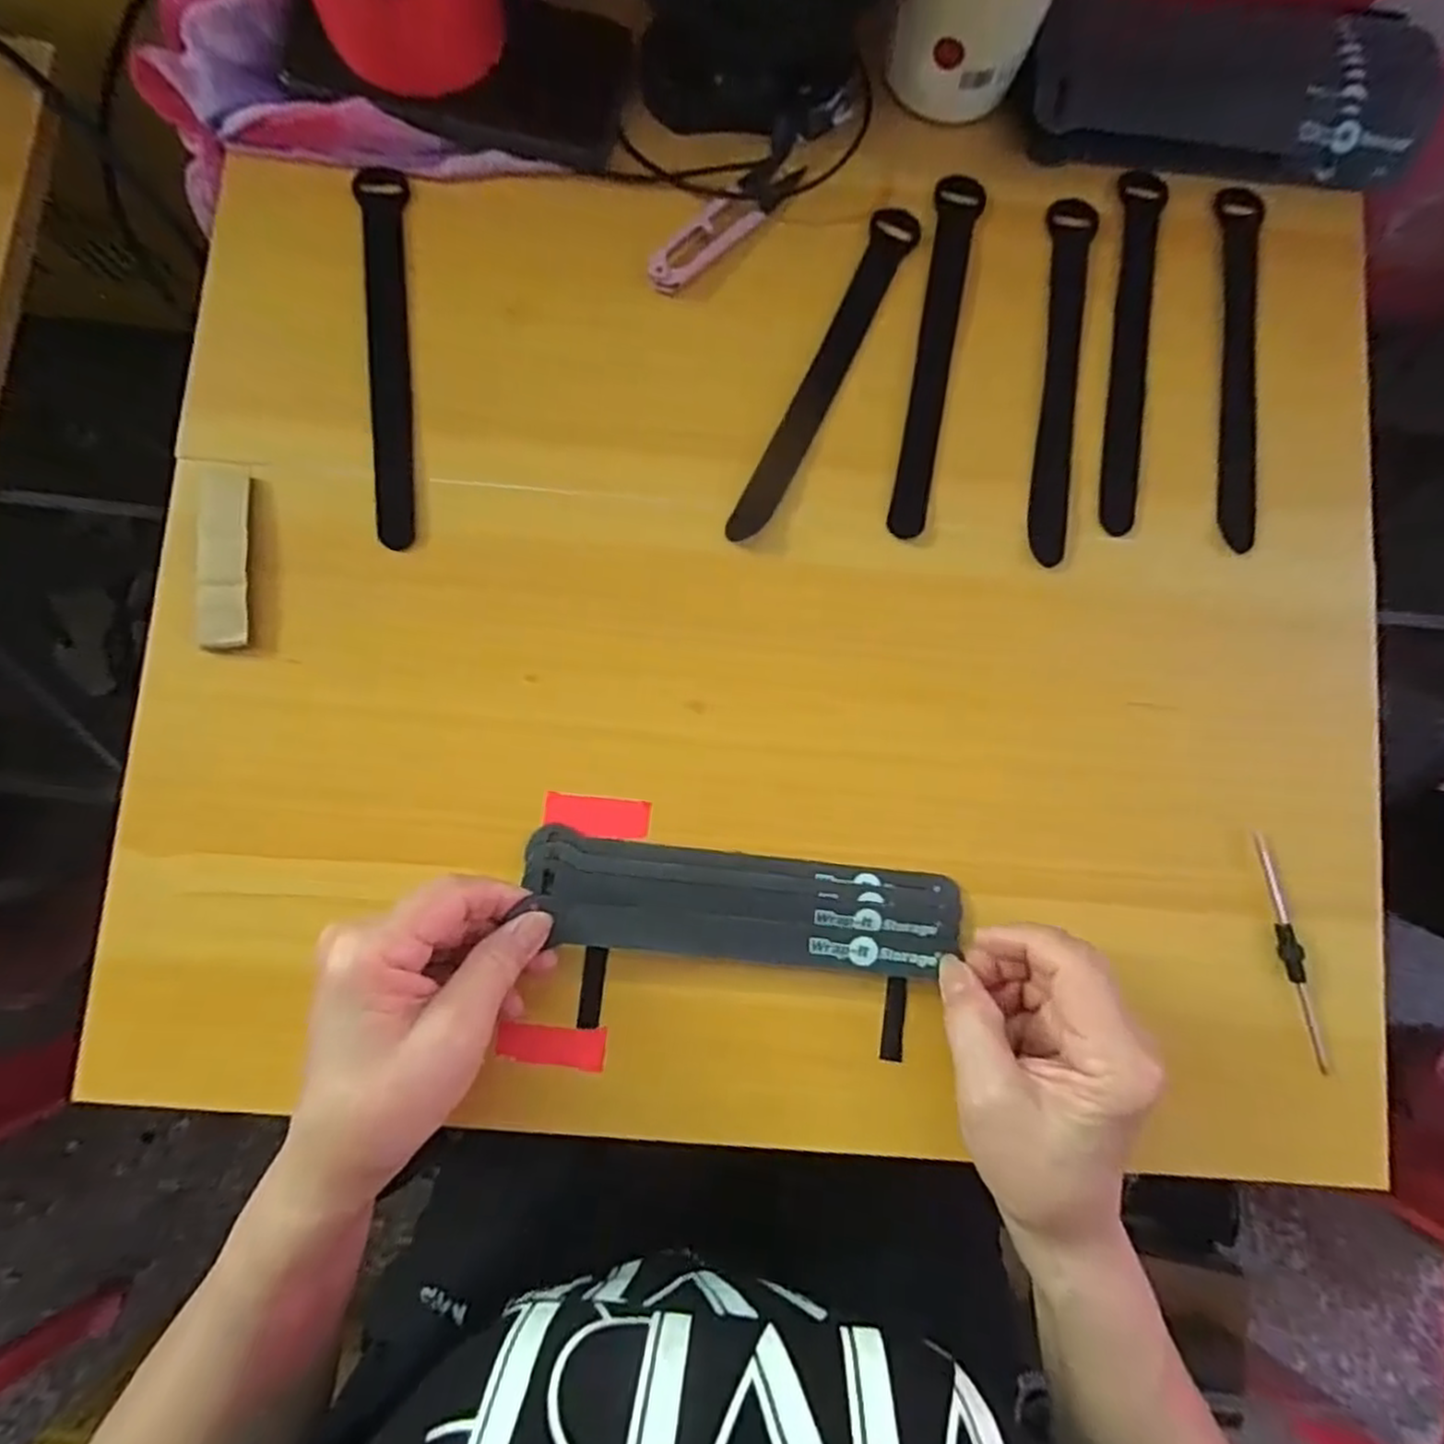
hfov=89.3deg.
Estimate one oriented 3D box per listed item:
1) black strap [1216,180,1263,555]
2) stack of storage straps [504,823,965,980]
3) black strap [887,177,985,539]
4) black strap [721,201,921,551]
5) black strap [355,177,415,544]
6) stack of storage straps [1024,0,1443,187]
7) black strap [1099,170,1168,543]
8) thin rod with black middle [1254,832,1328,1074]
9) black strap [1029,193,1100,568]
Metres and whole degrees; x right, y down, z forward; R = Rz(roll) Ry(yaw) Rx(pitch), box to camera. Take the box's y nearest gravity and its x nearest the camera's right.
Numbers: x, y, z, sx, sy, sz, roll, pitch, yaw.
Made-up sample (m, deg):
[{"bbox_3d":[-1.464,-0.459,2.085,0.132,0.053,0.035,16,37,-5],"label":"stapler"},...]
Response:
[{"bbox_3d":[0.262,-0.181,0.371,0.024,0.006,0.190,6,84,-1],"label":"black strap"},{"bbox_3d":[0.010,0.085,0.335,0.194,0.016,0.049,6,84,2],"label":"stack of storage straps"},{"bbox_3d":[0.107,-0.185,0.366,0.022,0.004,0.192,10,84,-1],"label":"black strap"},{"bbox_3d":[0.051,-0.175,0.363,0.022,0.004,0.191,27,84,1],"label":"black strap"},{"bbox_3d":[-0.164,-0.183,0.362,0.022,0.004,0.198,-6,84,-2],"label":"black strap"},{"bbox_3d":[0.255,-0.321,0.369,0.197,0.038,0.065,2,84,-2],"label":"stack of storage straps"},{"bbox_3d":[0.209,-0.192,0.370,0.023,0.004,0.196,7,84,-1],"label":"black strap"},{"bbox_3d":[0.264,0.107,0.338,0.010,0.008,0.109,-13,85,-3],"label":"thin rod with black middle"},{"bbox_3d":[0.171,-0.173,0.367,0.021,0.004,0.193,7,84,-1],"label":"black strap"}]

